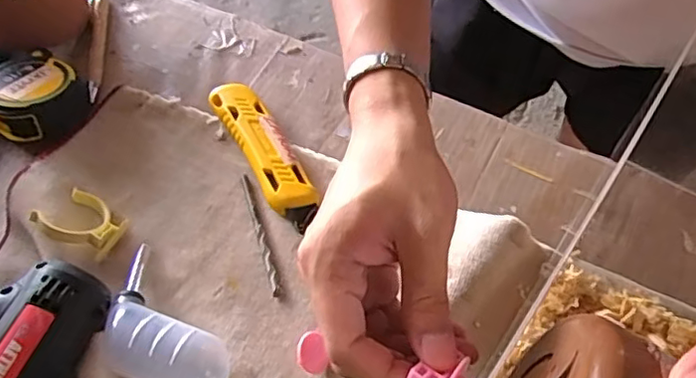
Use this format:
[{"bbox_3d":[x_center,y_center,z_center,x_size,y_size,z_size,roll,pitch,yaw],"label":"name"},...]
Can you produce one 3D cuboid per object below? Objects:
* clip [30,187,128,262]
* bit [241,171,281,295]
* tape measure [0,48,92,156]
[{"bbox_3d":[-0.170,0.019,0.380,0.047,0.024,0.042,24,57,14],"label":"clip"},{"bbox_3d":[-0.059,0.028,0.393,0.006,0.004,0.096,-14,56,-12],"label":"bit"},{"bbox_3d":[-0.227,-0.065,0.431,0.071,0.034,0.068,1,54,-2],"label":"tape measure"}]

